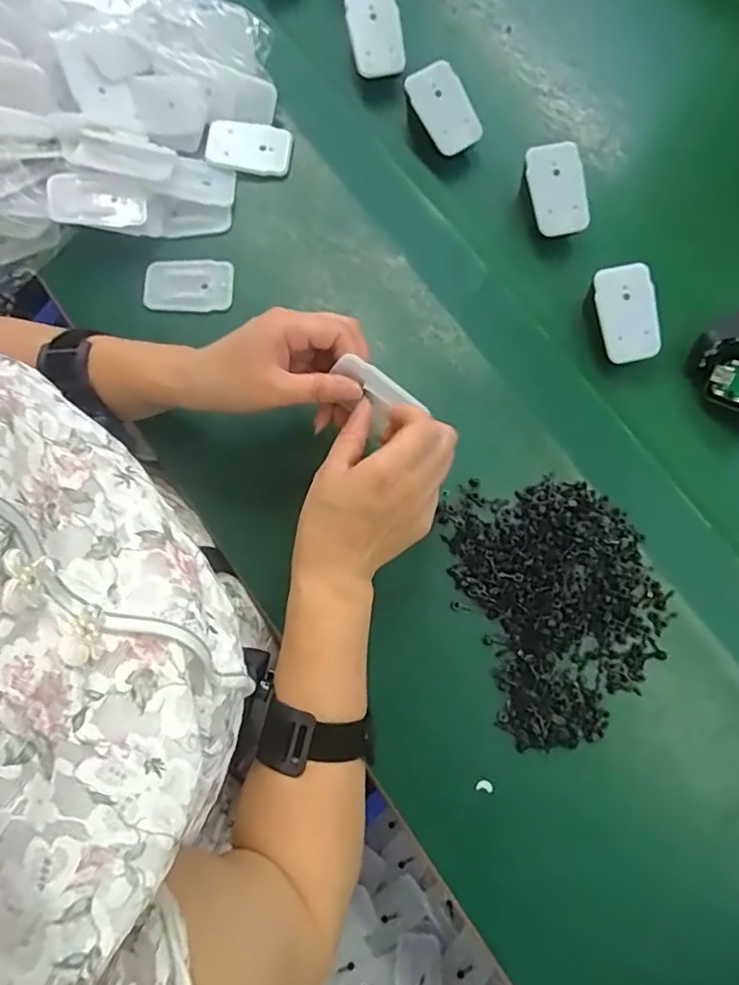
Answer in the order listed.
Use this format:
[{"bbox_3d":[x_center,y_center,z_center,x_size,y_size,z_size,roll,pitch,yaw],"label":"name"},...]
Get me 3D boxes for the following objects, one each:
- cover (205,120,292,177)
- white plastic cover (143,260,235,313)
[{"bbox_3d":[-0.101,-0.288,0.496,0.067,0.004,0.040,5,96,-7],"label":"cover"},{"bbox_3d":[-0.145,-0.166,0.476,0.070,0.013,0.040,4,75,0],"label":"white plastic cover"}]

